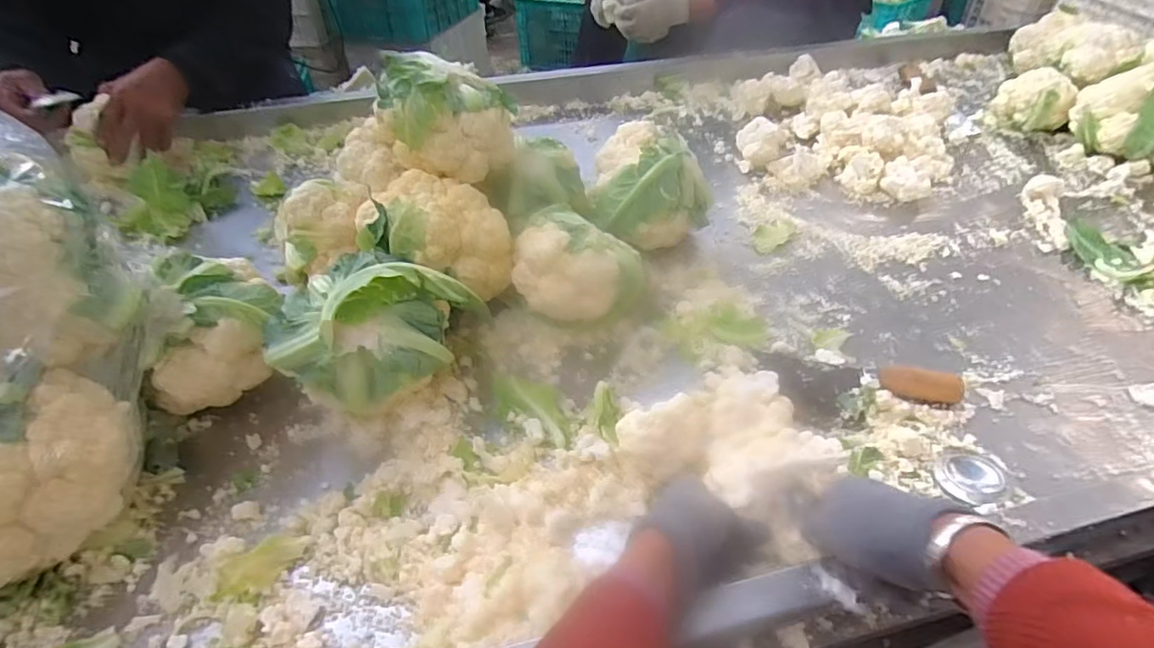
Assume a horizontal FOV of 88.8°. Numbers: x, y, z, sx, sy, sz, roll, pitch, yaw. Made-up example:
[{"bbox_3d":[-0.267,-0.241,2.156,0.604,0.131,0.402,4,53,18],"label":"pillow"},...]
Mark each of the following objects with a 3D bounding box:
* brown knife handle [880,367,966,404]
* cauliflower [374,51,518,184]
[{"bbox_3d":[0.377,0.066,0.647,0.087,0.017,0.032,6,43,6],"label":"brown knife handle"},{"bbox_3d":[-0.150,-0.247,0.695,0.152,0.104,0.151,-11,44,-12],"label":"cauliflower"}]

